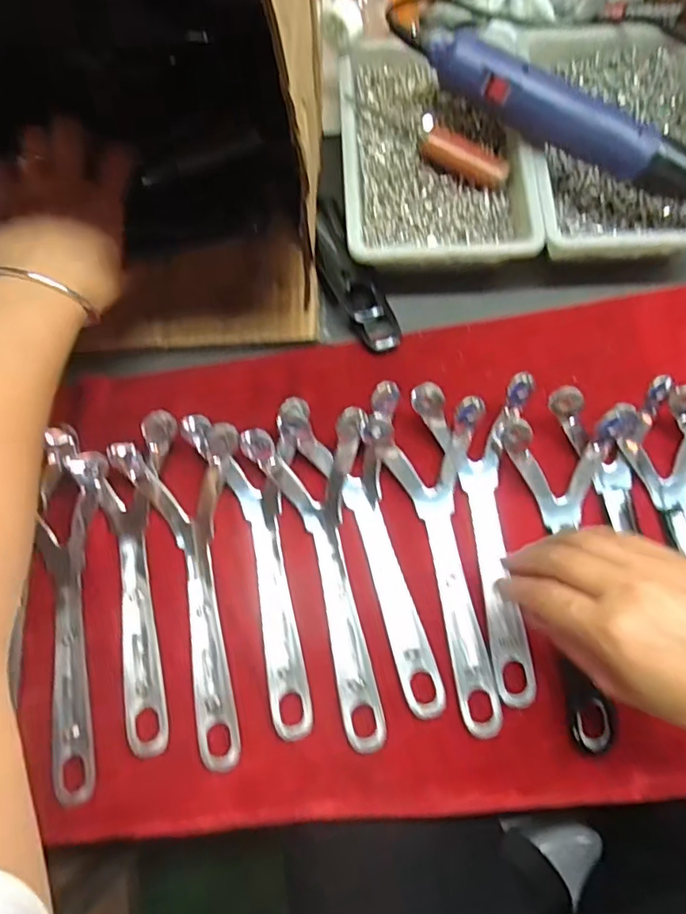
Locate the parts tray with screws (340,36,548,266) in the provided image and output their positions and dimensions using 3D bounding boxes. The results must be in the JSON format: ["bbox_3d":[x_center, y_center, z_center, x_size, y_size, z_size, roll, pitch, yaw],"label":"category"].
[{"bbox_3d":[0.075,-0.248,0.457,0.147,0.036,0.199,-2,75,0],"label":"parts tray with screws"}]

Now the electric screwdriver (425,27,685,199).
[{"bbox_3d":[0.180,-0.239,0.420,0.257,0.036,0.034,27,77,7],"label":"electric screwdriver"}]

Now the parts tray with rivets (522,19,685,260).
[{"bbox_3d":[0.221,-0.259,0.464,0.145,0.038,0.210,-1,75,0],"label":"parts tray with rivets"}]

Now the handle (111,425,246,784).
[{"bbox_3d":[-0.095,0.093,0.394,0.082,0.030,0.220,-13,76,-3],"label":"handle"}]

